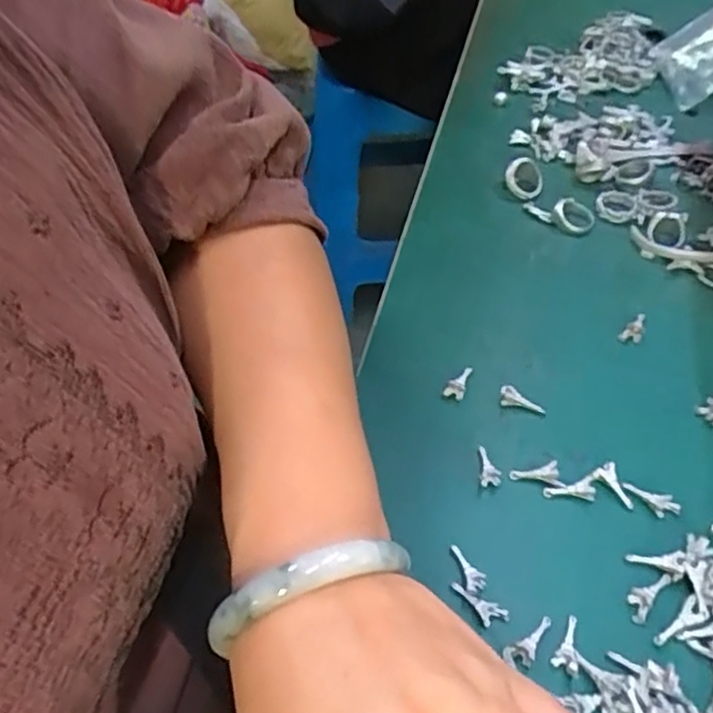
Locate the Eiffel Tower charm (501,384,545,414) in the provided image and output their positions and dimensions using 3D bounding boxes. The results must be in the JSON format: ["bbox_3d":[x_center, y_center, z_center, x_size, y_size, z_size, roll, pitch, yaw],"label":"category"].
[{"bbox_3d":[0.079,0.021,0.325,0.022,0.009,0.007,12,50,14],"label":"Eiffel Tower charm"}]

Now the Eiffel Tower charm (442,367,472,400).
[{"bbox_3d":[0.050,0.011,0.335,0.009,0.008,0.022,16,51,17],"label":"Eiffel Tower charm"}]

